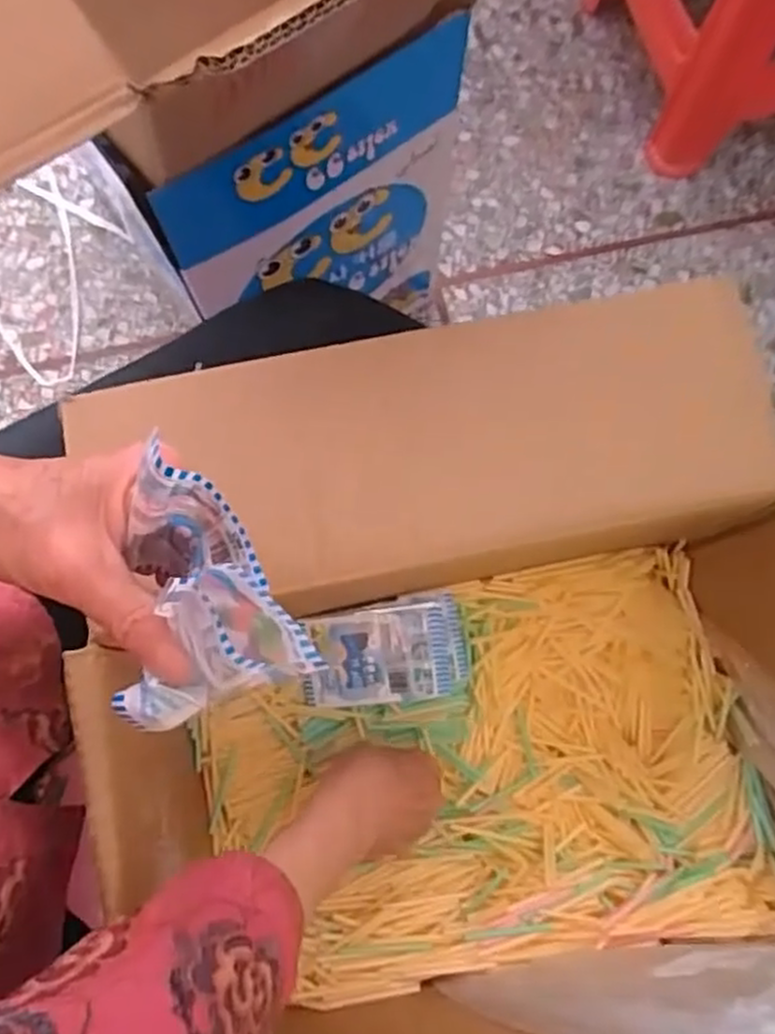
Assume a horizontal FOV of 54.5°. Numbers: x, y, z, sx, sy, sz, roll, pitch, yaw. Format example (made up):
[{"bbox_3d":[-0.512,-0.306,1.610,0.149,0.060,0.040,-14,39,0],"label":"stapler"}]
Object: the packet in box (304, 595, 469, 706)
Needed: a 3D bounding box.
[{"bbox_3d":[-0.003,0.101,0.563,0.119,0.022,0.073,-7,79,-2],"label":"packet in box"}]

